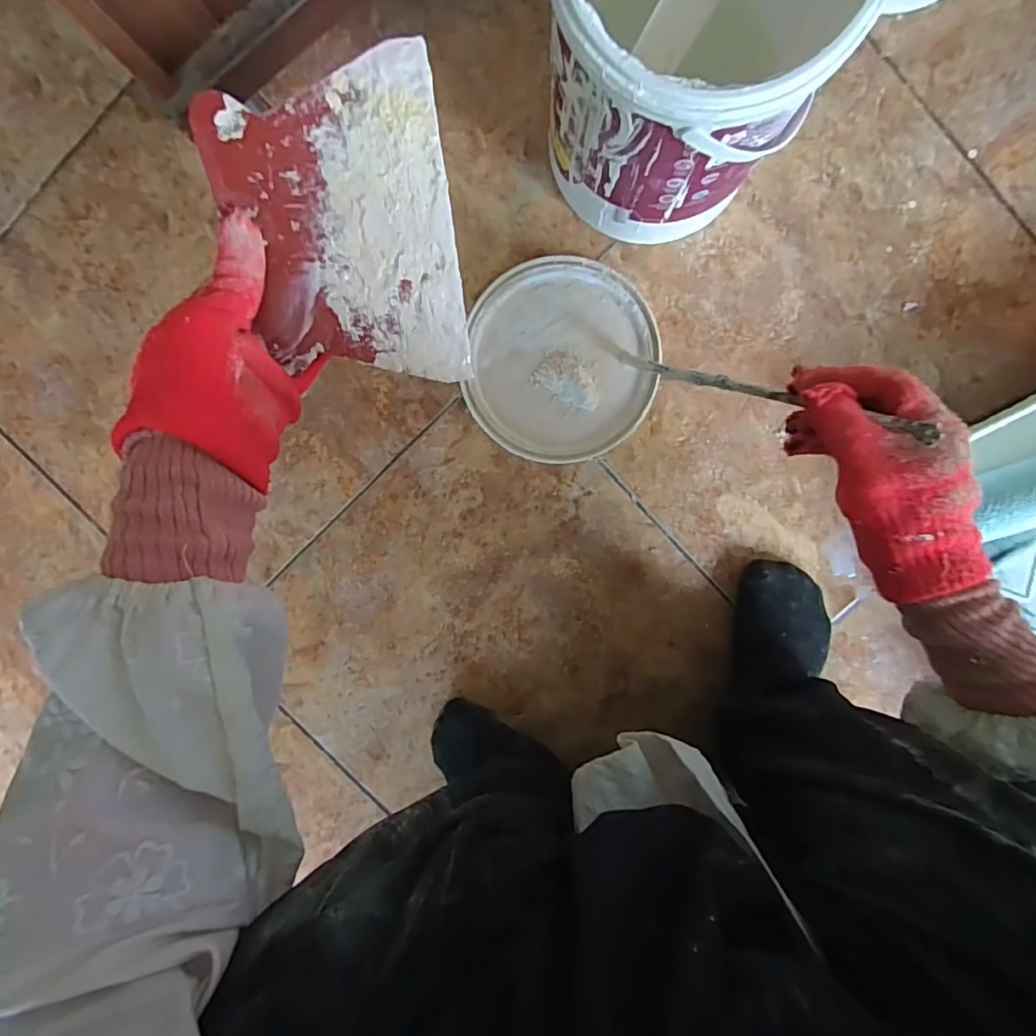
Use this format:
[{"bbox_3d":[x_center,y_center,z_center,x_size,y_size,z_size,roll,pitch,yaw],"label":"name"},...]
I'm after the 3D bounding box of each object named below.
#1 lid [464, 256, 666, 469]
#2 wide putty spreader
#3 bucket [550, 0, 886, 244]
[{"bbox_3d":[0.040,-0.141,0.478,0.166,0.018,0.172,0,97,2],"label":"lid"},{"bbox_3d":[-0.096,-0.158,0.303,0.121,0.004,0.162,-13,113,-10],"label":"wide putty spreader"},{"bbox_3d":[0.110,-0.313,0.365,0.174,0.193,0.167,0,97,2],"label":"bucket"}]

